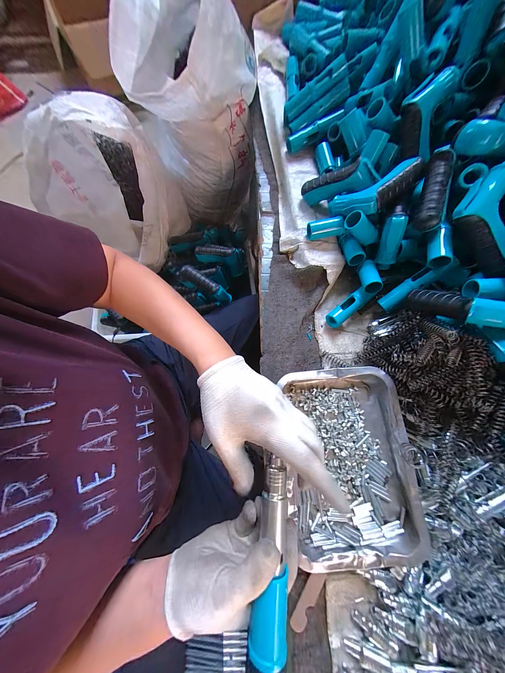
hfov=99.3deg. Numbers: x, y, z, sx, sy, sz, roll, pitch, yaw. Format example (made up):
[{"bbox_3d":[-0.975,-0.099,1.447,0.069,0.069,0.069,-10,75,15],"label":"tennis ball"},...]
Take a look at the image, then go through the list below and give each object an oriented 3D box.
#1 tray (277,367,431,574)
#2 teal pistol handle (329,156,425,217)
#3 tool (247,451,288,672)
[{"bbox_3d":[0.134,0.180,0.315,0.181,0.034,0.260,-3,74,-3],"label":"tray"},{"bbox_3d":[0.203,-0.232,0.352,0.137,0.041,0.065,-17,74,15],"label":"teal pistol handle"},{"bbox_3d":[0.012,0.256,0.184,0.031,0.037,0.274,6,73,-1],"label":"tool"}]

